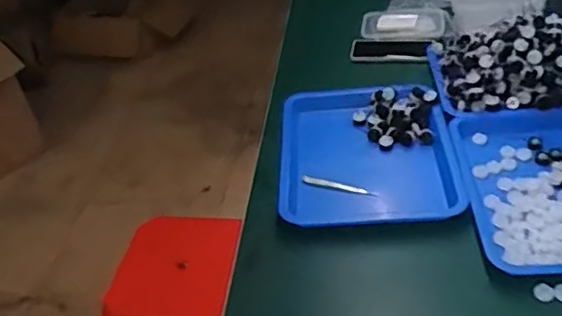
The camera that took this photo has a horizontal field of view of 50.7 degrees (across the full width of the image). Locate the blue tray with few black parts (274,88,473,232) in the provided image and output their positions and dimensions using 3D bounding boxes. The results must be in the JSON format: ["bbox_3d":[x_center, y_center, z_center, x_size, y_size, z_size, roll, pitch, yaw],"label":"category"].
[{"bbox_3d":[0.124,-0.012,0.876,0.252,0.038,0.298,-5,41,3],"label":"blue tray with few black parts"}]

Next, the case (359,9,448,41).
[{"bbox_3d":[0.241,-0.259,1.156,0.162,0.020,0.097,0,41,9],"label":"case"}]

